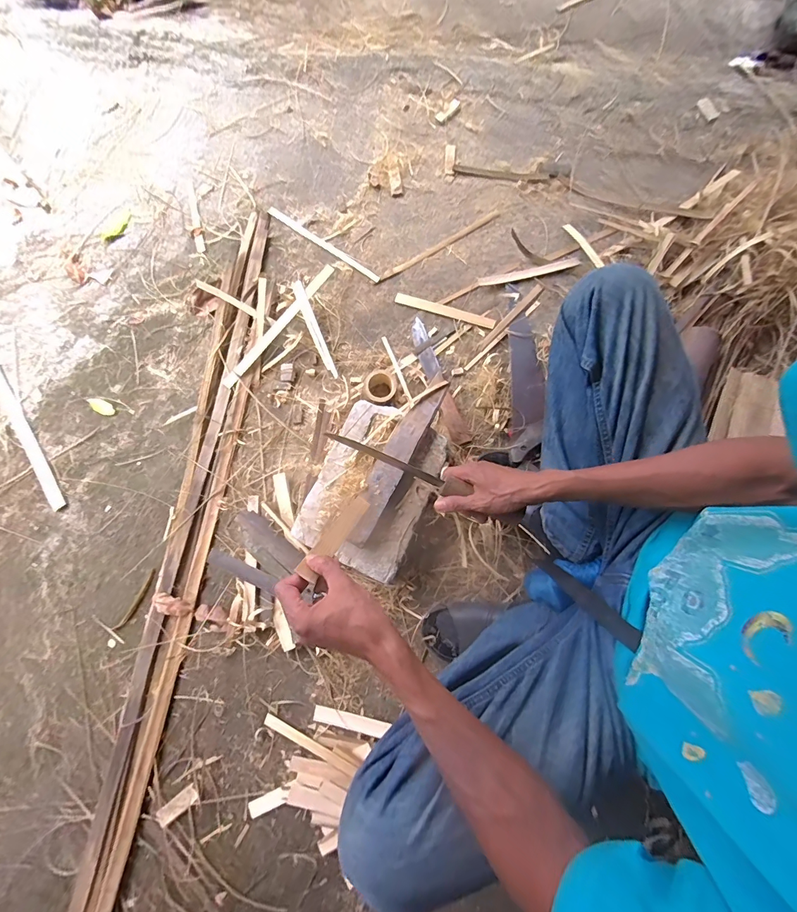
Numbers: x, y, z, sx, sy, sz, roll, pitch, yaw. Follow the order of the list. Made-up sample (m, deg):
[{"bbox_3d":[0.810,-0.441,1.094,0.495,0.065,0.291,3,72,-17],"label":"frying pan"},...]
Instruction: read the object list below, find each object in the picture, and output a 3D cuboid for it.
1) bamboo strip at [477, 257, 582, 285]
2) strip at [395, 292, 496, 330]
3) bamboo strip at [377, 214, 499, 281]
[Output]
[{"bbox_3d":[0.292,-0.411,0.854,0.226,0.009,0.026,-10,72,1],"label":"bamboo strip"},{"bbox_3d":[0.103,-0.328,0.856,0.231,0.005,0.024,20,92,10],"label":"strip"},{"bbox_3d":[0.100,-0.492,0.892,0.317,0.005,0.020,-29,71,-3],"label":"bamboo strip"}]

